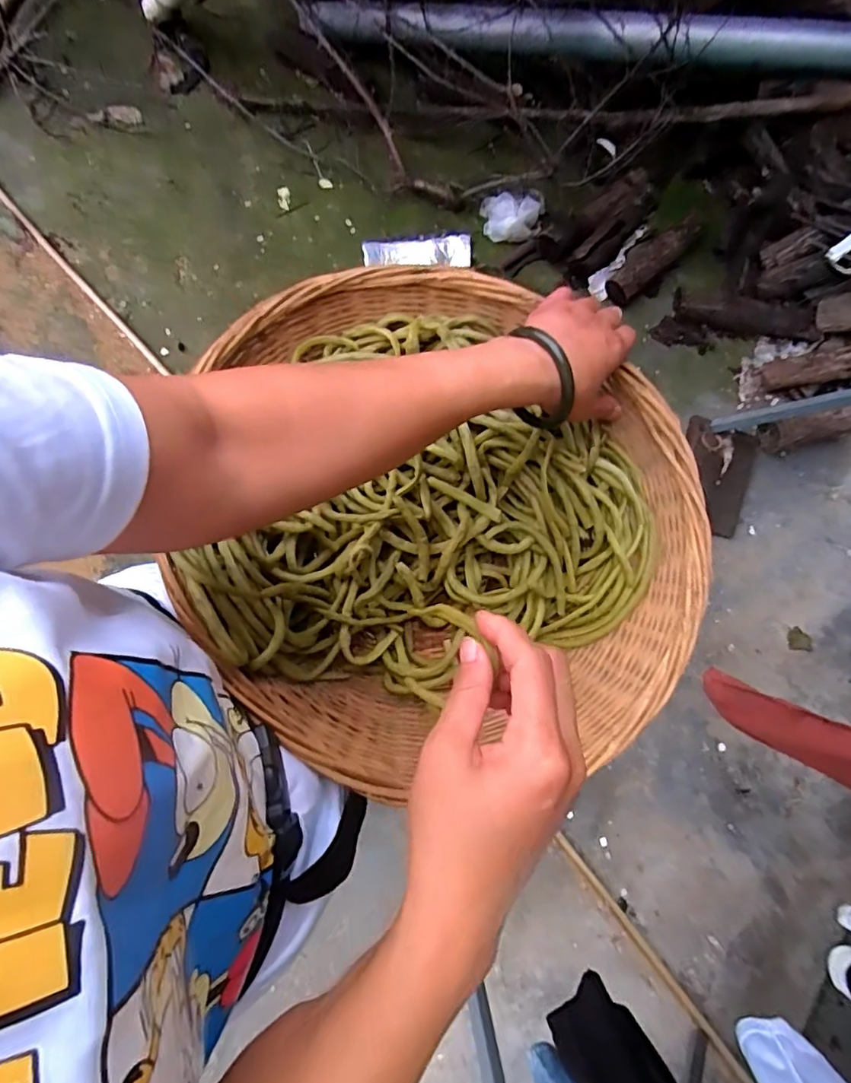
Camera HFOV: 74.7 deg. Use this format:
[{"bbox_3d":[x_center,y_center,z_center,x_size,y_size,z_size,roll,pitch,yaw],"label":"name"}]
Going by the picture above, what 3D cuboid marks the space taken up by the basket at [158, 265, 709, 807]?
[{"bbox_3d":[0.025,-0.008,0.459,0.383,0.147,0.395,0,78,0],"label":"basket"}]

